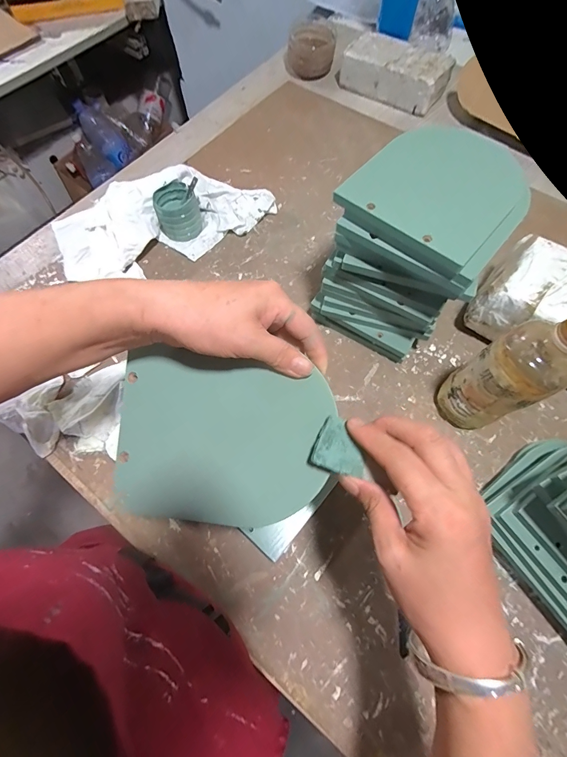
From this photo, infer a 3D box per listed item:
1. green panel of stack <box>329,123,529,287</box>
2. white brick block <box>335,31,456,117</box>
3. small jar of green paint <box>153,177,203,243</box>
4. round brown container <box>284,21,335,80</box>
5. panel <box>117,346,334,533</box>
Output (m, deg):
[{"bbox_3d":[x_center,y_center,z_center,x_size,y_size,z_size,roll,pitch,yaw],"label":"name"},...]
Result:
[{"bbox_3d":[0.164,-0.191,0.356,0.154,0.024,0.162,39,74,16],"label":"green panel of stack"},{"bbox_3d":[0.224,-0.618,0.705,0.209,0.070,0.096,34,71,14],"label":"white brick block"},{"bbox_3d":[-0.168,-0.272,0.557,0.069,0.071,0.064,0,66,1],"label":"small jar of green paint"},{"bbox_3d":[0.056,-0.701,0.745,0.105,0.062,0.087,-3,66,-1],"label":"round brown container"},{"bbox_3d":[-0.051,0.047,0.267,0.163,0.005,0.125,6,89,10],"label":"panel"}]

